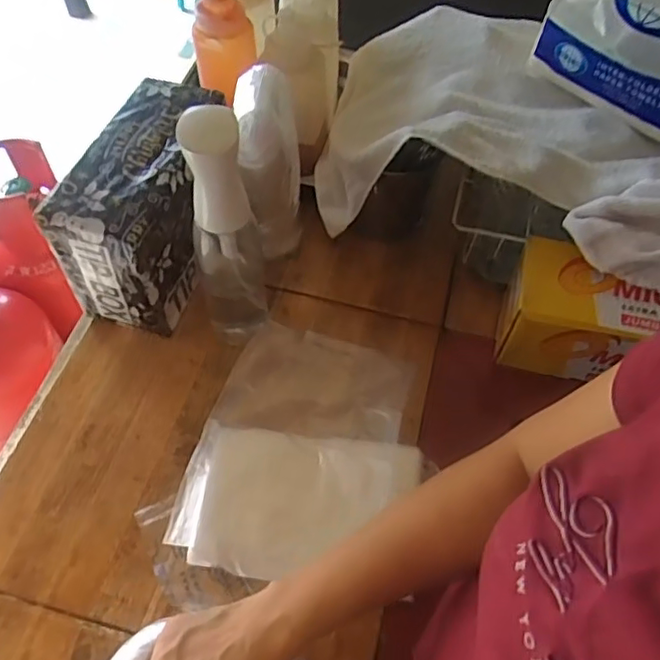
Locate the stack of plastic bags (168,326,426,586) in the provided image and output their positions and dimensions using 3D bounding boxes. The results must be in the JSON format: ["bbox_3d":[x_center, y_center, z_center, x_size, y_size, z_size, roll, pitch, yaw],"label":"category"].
[{"bbox_3d":[-0.022,0.110,0.602,0.208,0.024,0.265,12,57,6],"label":"stack of plastic bags"}]

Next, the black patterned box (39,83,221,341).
[{"bbox_3d":[-0.196,-0.138,0.667,0.110,0.152,0.233,12,57,6],"label":"black patterned box"}]

